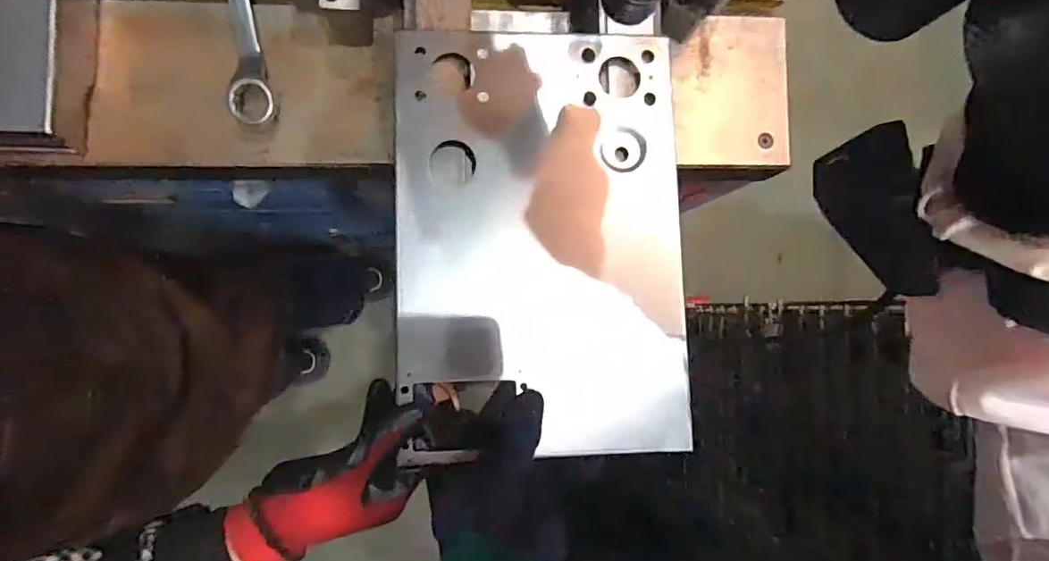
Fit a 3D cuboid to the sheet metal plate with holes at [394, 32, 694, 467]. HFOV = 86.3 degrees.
[{"bbox_3d":[0.012,-0.031,0.396,0.199,0.008,0.297,-1,83,-5],"label":"sheet metal plate with holes"}]

